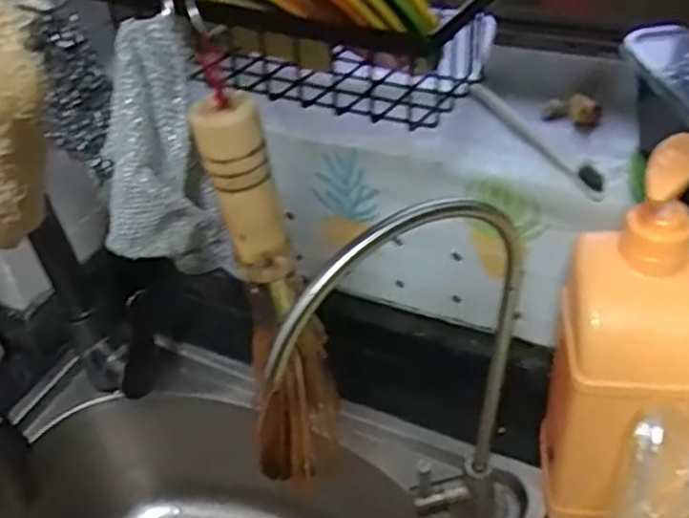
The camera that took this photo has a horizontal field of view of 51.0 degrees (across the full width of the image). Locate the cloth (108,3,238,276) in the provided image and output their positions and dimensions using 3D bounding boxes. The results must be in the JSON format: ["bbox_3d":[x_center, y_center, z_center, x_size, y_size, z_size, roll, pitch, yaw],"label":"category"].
[{"bbox_3d":[-0.083,-0.034,0.328,0.055,0.135,0.034,-20,44,-14],"label":"cloth"}]

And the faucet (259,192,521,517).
[{"bbox_3d":[0.039,0.099,0.421,0.153,0.328,0.038,-35,49,-27],"label":"faucet"}]

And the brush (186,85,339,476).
[{"bbox_3d":[-0.036,0.033,0.380,0.043,0.244,0.033,0,43,9],"label":"brush"}]

